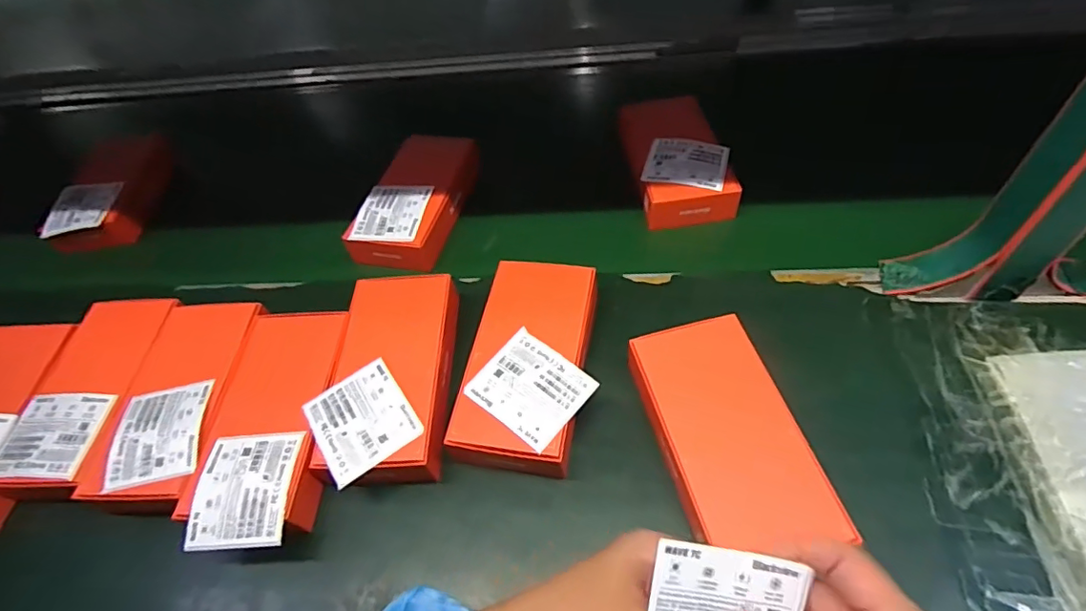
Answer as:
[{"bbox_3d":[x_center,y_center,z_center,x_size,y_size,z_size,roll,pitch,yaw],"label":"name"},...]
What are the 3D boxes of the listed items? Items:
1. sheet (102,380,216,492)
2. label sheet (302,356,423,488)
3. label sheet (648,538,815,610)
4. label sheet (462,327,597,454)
[{"bbox_3d":[-0.307,0.101,0.426,0.074,0.014,0.079,-8,51,-2],"label":"sheet"},{"bbox_3d":[-0.140,0.088,0.414,0.071,0.010,0.080,-30,56,-15],"label":"label sheet"},{"bbox_3d":[0.090,0.160,0.266,0.076,0.005,0.072,13,83,-8],"label":"label sheet"},{"bbox_3d":[-0.010,0.063,0.412,0.081,0.008,0.071,33,63,27],"label":"label sheet"}]

